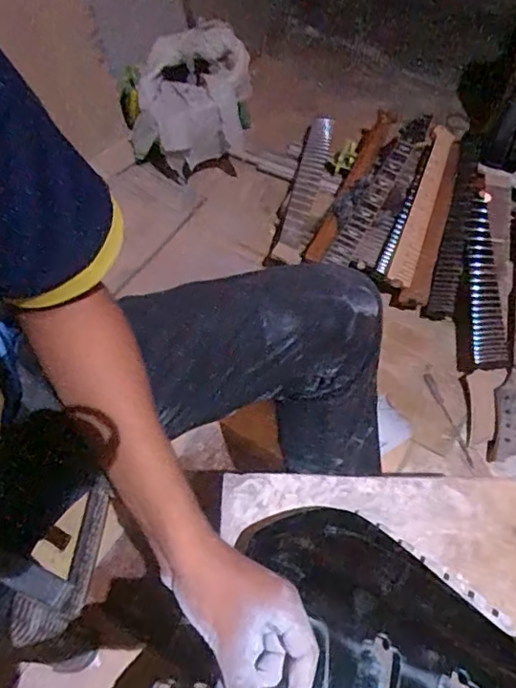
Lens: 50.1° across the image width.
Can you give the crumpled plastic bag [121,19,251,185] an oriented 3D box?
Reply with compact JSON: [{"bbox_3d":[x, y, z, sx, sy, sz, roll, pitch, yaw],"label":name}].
[{"bbox_3d":[-0.166,-0.562,1.376,0.310,0.318,0.203,-11,60,-8],"label":"crumpled plastic bag"}]

